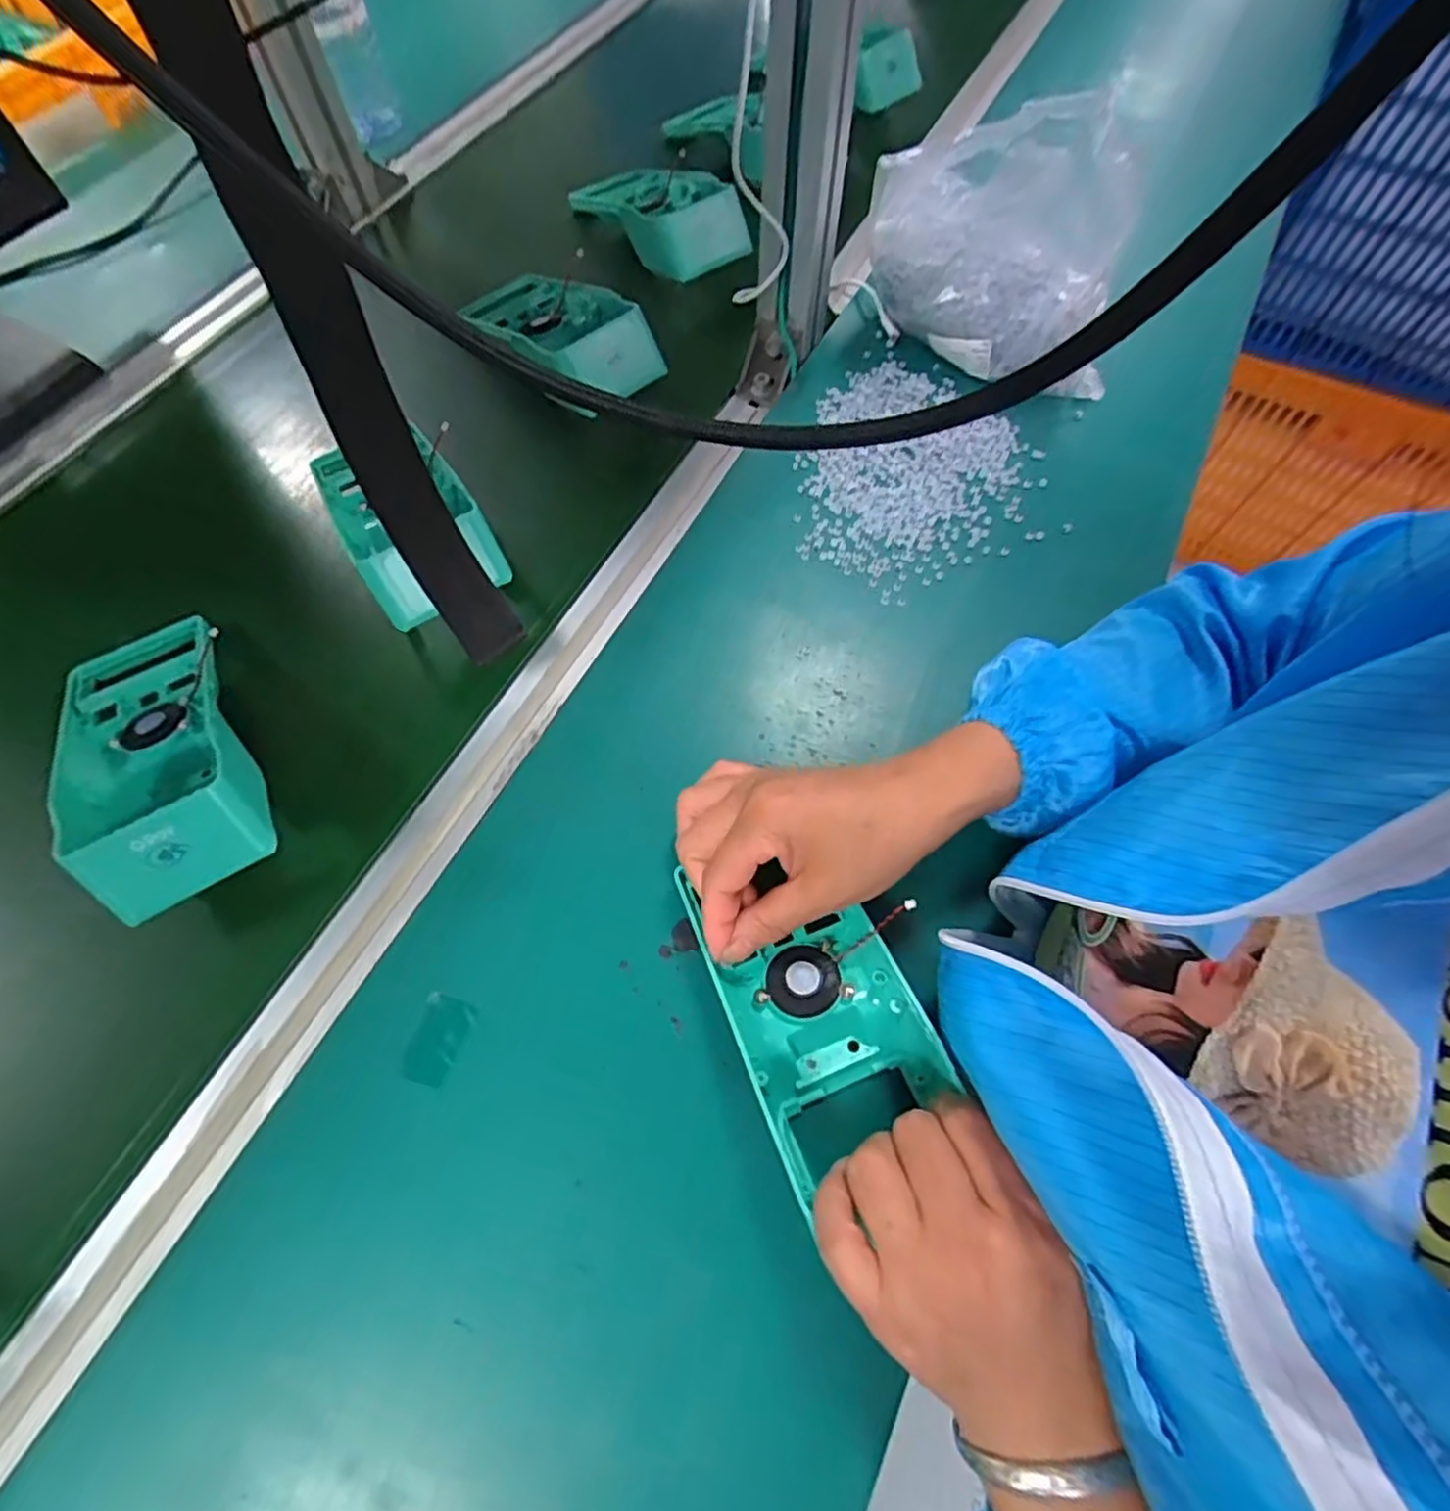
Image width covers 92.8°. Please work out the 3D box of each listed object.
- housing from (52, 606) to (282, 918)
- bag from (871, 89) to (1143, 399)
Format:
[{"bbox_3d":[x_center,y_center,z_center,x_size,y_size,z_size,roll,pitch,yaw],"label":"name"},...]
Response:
[{"bbox_3d":[-0.313,-0.005,0.378,0.089,0.050,0.183,-33,69,-13],"label":"housing"},{"bbox_3d":[0.198,-0.354,0.486,0.192,0.141,0.075,15,66,8],"label":"bag"}]

